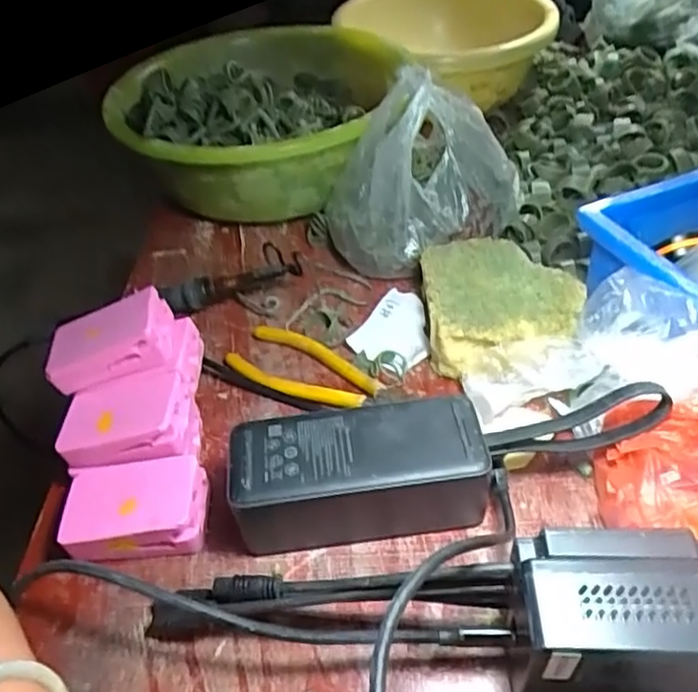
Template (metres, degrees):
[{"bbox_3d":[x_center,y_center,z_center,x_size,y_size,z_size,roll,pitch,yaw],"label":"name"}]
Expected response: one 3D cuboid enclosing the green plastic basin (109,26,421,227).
[{"bbox_3d":[-0.077,-0.197,0.584,0.221,0.120,0.245,-5,42,2],"label":"green plastic basin"}]

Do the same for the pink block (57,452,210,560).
[{"bbox_3d":[-0.116,0.090,0.357,0.072,0.029,0.046,-7,42,0],"label":"pink block"}]

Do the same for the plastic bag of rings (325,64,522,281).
[{"bbox_3d":[0.056,-0.132,0.488,0.141,0.125,0.099,-26,46,-20],"label":"plastic bag of rings"}]

